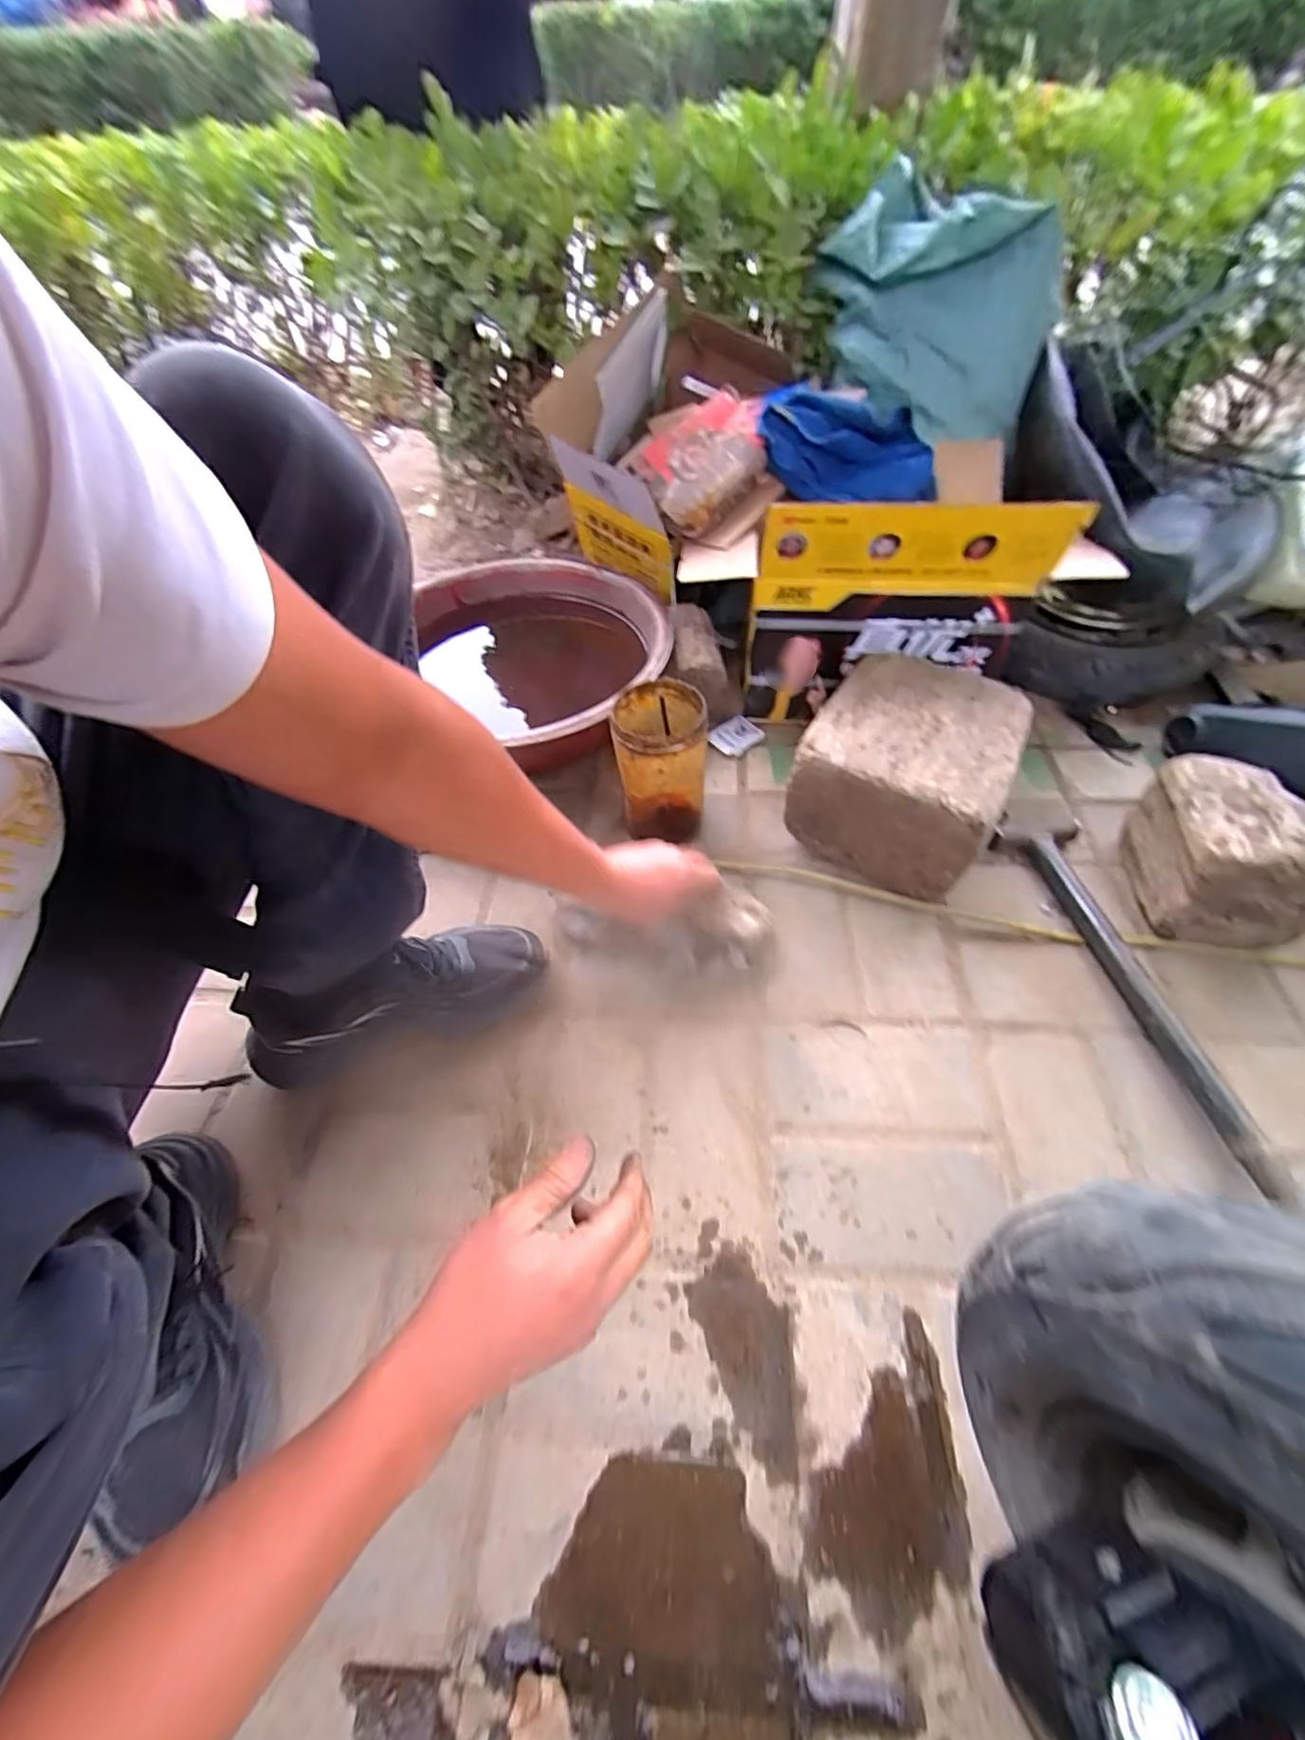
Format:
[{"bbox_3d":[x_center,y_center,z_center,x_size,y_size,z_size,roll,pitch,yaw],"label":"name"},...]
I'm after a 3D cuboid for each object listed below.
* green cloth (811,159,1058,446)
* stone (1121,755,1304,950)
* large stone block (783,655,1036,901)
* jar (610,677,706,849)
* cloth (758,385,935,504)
[{"bbox_3d":[0.352,-0.713,0.740,0.145,0.204,0.292,-30,59,-17],"label":"green cloth"},{"bbox_3d":[0.559,-0.016,0.570,0.108,0.131,0.154,10,56,9],"label":"stone"},{"bbox_3d":[0.280,-0.114,0.644,0.191,0.133,0.237,26,60,19],"label":"large stone block"},{"bbox_3d":[0.009,-0.116,0.651,0.090,0.164,0.095,-1,55,2],"label":"jar"},{"bbox_3d":[0.247,-0.536,0.728,0.218,0.088,0.096,6,55,6],"label":"cloth"}]

